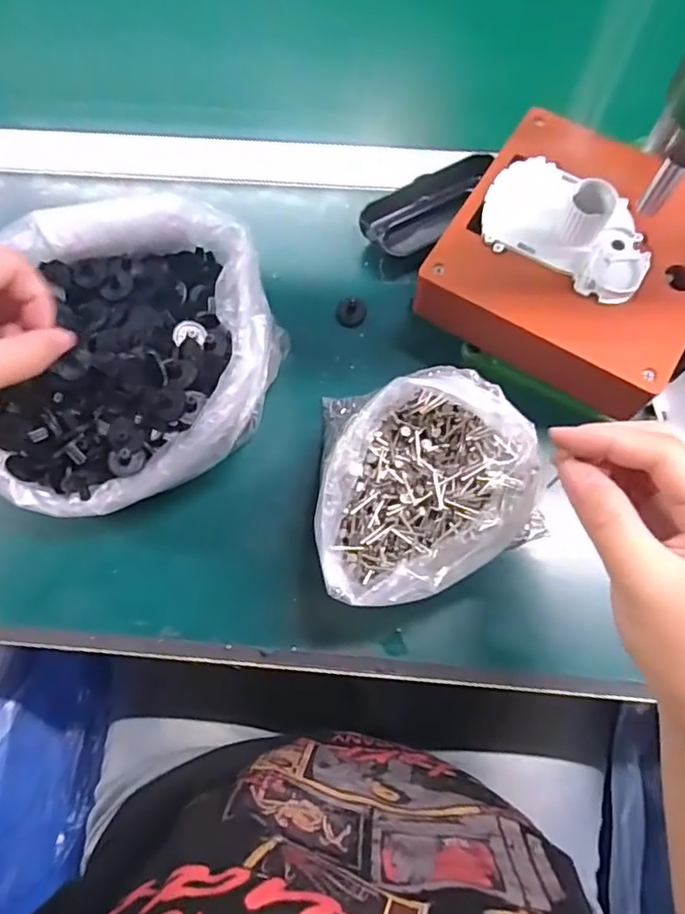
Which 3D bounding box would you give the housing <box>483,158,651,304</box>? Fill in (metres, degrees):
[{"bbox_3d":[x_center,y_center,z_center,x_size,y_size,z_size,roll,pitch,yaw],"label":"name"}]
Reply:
[{"bbox_3d":[0.133,-0.138,0.336,0.101,0.028,0.064,34,76,11],"label":"housing"}]

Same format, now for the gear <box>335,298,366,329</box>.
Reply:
[{"bbox_3d":[0.006,-0.102,0.414,0.020,0.010,0.019,11,72,4],"label":"gear"}]

